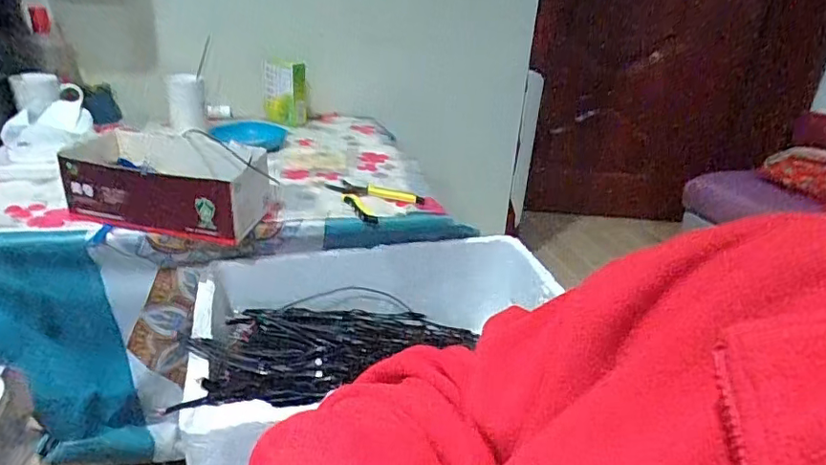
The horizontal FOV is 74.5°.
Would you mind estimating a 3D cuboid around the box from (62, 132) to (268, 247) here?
[{"bbox_3d":[-0.342,-0.068,0.771,0.254,0.095,0.122,7,26,5],"label":"box"}]

